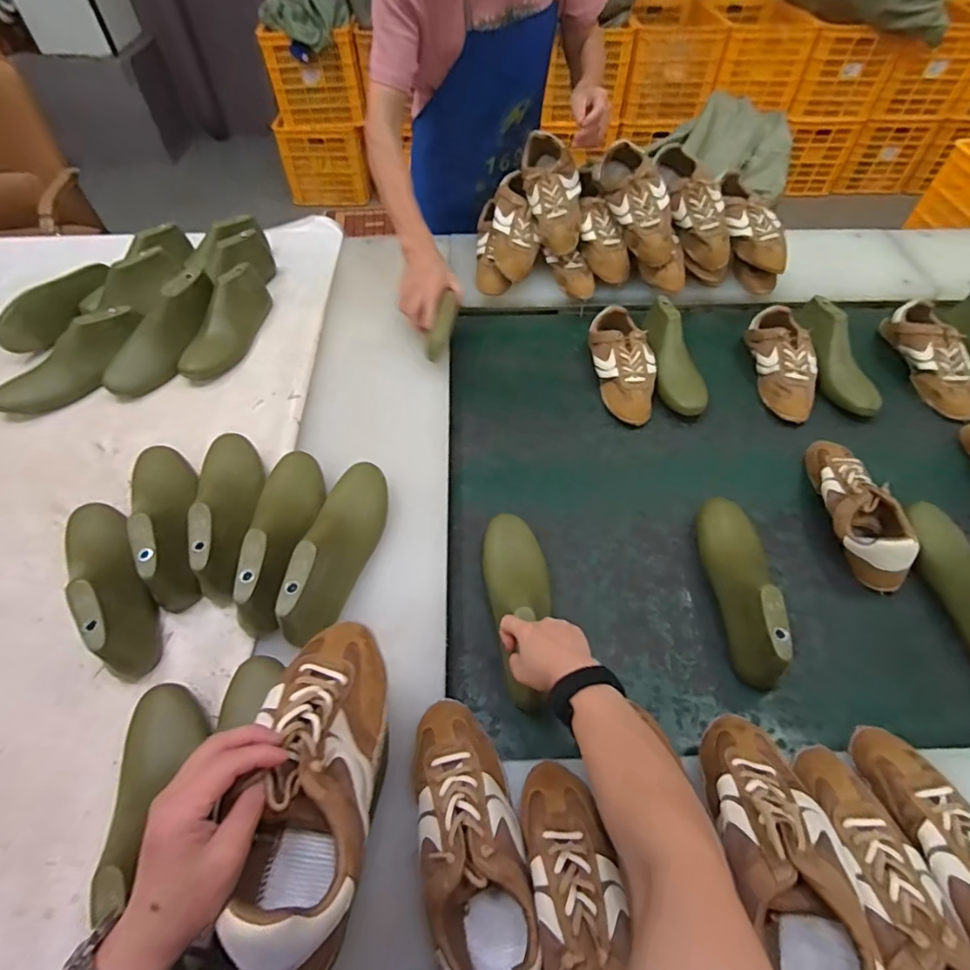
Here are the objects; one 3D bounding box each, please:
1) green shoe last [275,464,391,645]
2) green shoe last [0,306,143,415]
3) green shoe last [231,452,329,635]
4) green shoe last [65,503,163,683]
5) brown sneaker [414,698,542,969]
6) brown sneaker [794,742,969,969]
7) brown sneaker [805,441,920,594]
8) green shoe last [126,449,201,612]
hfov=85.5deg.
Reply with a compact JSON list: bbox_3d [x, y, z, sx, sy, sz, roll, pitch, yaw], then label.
[{"bbox_3d":[-0.185,0.069,0.672,0.077,0.086,0.271,4,54,3],"label":"green shoe last"},{"bbox_3d":[-0.693,-0.206,0.887,0.077,0.077,0.258,34,75,23],"label":"green shoe last"},{"bbox_3d":[-0.260,0.052,0.683,0.074,0.089,0.269,-4,54,-2],"label":"green shoe last"},{"bbox_3d":[-0.472,0.108,0.653,0.078,0.094,0.267,-32,60,-21],"label":"green shoe last"},{"bbox_3d":[-0.014,0.320,0.489,0.092,0.076,0.235,-8,54,-5],"label":"brown sneaker"},{"bbox_3d":[0.353,0.366,0.462,0.099,0.080,0.237,-12,55,-8],"label":"brown sneaker"},{"bbox_3d":[0.542,0.028,0.767,0.087,0.079,0.247,5,52,3],"label":"brown sneaker"},{"bbox_3d":[-0.425,0.032,0.696,0.082,0.082,0.258,-25,58,-17],"label":"green shoe last"}]

